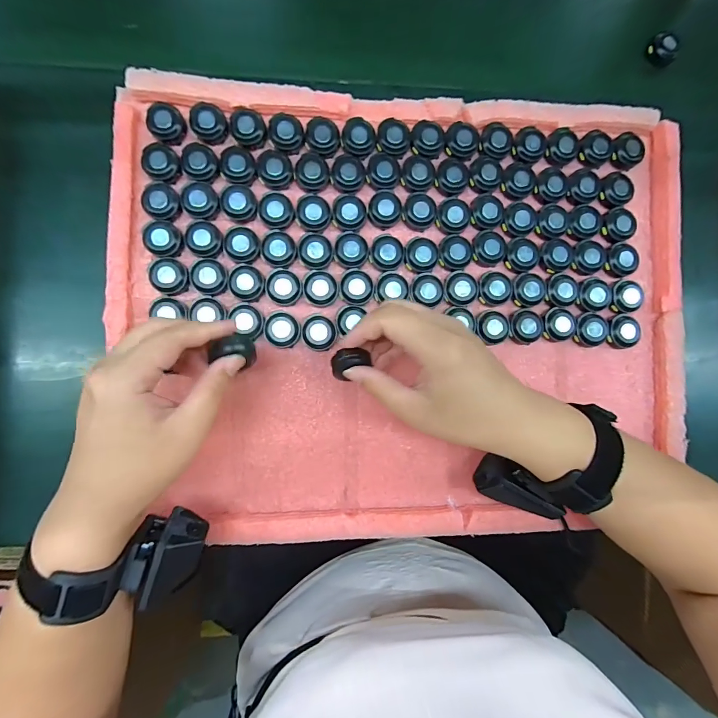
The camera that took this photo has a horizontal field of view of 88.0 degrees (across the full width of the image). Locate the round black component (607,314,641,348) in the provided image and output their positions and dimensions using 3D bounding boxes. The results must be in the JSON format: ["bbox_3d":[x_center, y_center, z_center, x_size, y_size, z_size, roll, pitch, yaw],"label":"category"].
[{"bbox_3d":[0.236,-0.025,0.334,0.029,0.009,0.030,0,85,-5],"label":"round black component"}]

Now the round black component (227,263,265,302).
[{"bbox_3d":[-0.094,-0.063,0.309,0.028,0.012,0.030,0,85,-5],"label":"round black component"}]

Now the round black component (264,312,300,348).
[{"bbox_3d":[-0.064,-0.025,0.311,0.028,0.013,0.029,0,85,-5],"label":"round black component"}]

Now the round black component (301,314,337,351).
[{"bbox_3d":[-0.033,-0.022,0.314,0.028,0.015,0.030,0,85,-5],"label":"round black component"}]

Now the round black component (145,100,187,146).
[{"bbox_3d":[-0.159,-0.196,0.307,0.029,0.014,0.030,0,85,-5],"label":"round black component"}]

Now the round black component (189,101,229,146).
[{"bbox_3d":[-0.125,-0.197,0.308,0.028,0.010,0.035,-29,88,-7],"label":"round black component"}]

